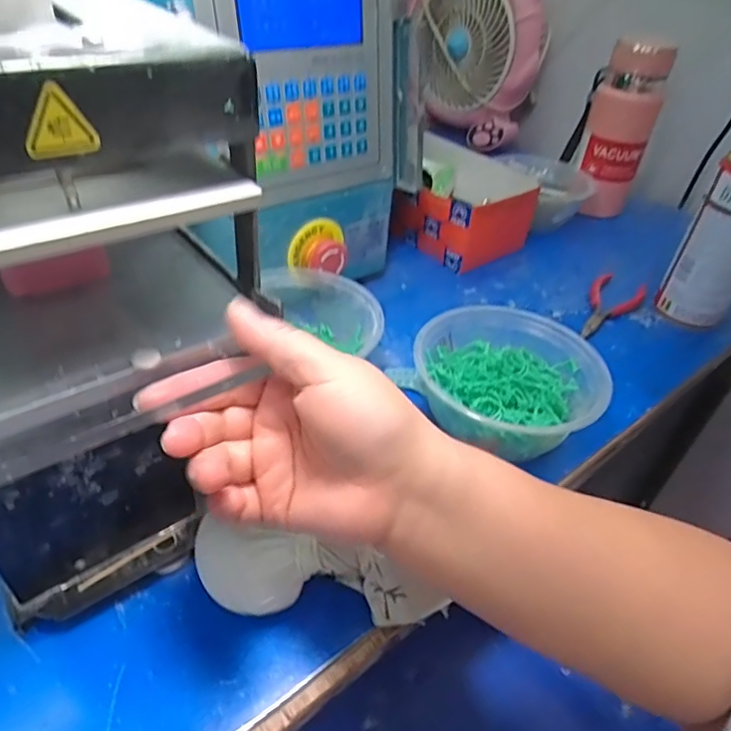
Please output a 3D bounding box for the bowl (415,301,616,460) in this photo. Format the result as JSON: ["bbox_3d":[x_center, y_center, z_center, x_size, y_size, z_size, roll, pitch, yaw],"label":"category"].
[{"bbox_3d":[0.103,0.018,0.418,0.136,0.062,0.127,16,40,10],"label":"bowl"}]

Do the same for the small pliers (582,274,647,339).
[{"bbox_3d":[0.250,-0.059,0.567,0.051,0.020,0.128,25,43,20],"label":"small pliers"}]

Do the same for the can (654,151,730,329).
[{"bbox_3d":[0.327,-0.110,0.508,0.065,0.171,0.054,30,45,26],"label":"can"}]

